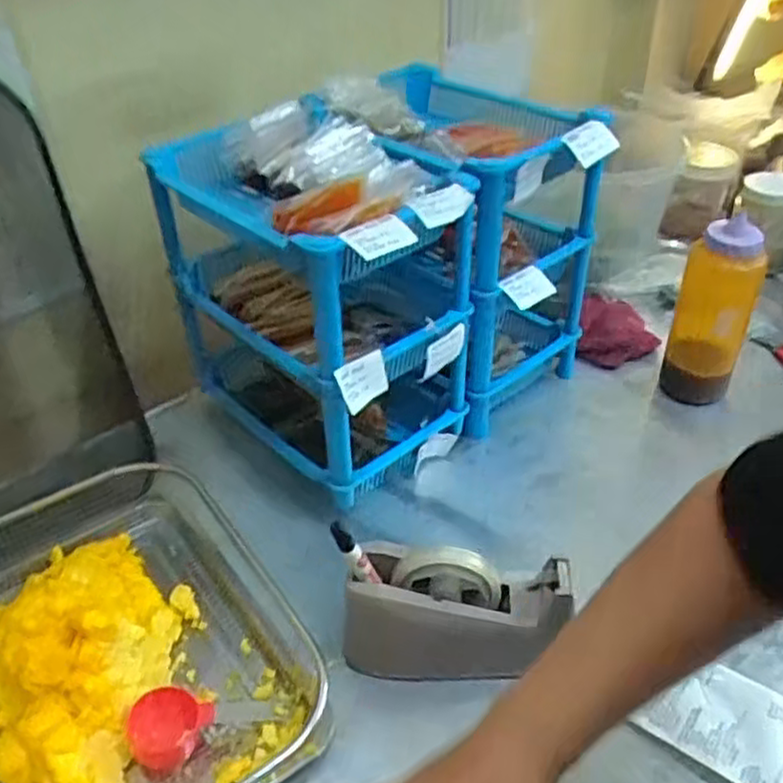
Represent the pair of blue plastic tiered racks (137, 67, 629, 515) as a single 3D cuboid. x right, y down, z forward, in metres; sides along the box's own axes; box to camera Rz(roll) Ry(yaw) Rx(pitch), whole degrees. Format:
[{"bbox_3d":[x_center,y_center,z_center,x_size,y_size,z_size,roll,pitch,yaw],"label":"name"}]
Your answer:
[{"bbox_3d":[0.003,-0.150,0.903,0.417,0.340,0.325,-30,46,-30],"label":"pair of blue plastic tiered racks"}]

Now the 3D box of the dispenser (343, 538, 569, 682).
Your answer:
[{"bbox_3d":[0.061,0.198,0.667,0.193,0.117,0.078,3,39,7],"label":"dispenser"}]

